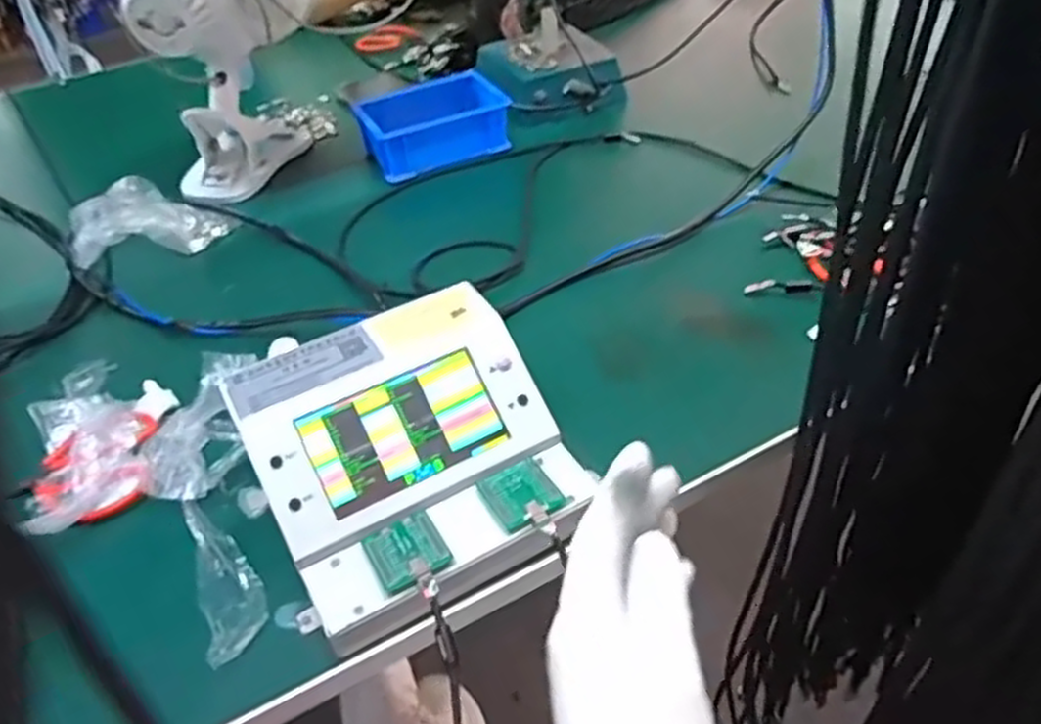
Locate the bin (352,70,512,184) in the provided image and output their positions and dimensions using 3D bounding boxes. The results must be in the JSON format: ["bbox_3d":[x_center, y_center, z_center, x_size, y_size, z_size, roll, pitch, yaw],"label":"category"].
[{"bbox_3d":[-0.091,-0.247,0.814,0.149,0.054,0.084,-20,45,-17],"label":"bin"}]

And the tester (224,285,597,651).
[{"bbox_3d":[-0.063,0.056,0.464,0.173,0.082,0.168,-23,45,-19],"label":"tester"}]

